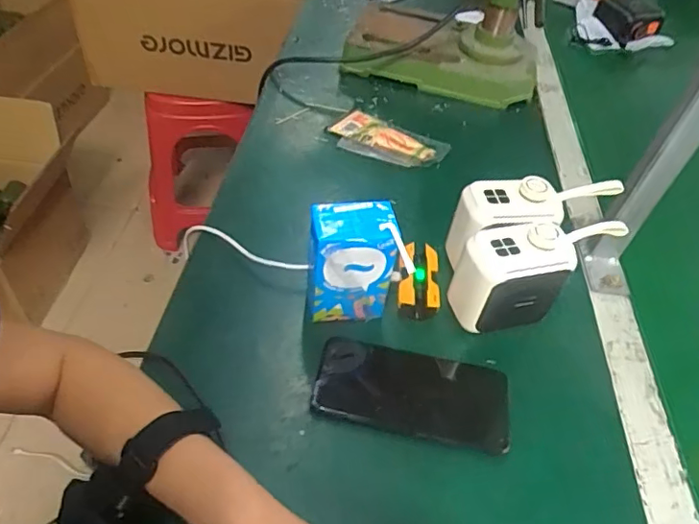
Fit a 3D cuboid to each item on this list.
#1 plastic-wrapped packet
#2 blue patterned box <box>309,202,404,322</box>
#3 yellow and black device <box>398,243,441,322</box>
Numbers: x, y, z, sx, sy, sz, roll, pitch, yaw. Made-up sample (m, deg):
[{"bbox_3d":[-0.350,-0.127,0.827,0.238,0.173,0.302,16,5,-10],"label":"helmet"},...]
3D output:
[{"bbox_3d":[0.048,-0.153,0.679,0.145,0.011,0.077,23,50,12],"label":"plastic-wrapped packet"},{"bbox_3d":[0.001,0.004,0.456,0.074,0.109,0.044,-2,48,-9],"label":"blue patterned box"},{"bbox_3d":[0.065,0.017,0.509,0.039,0.022,0.078,5,47,-3],"label":"yellow and black device"}]

